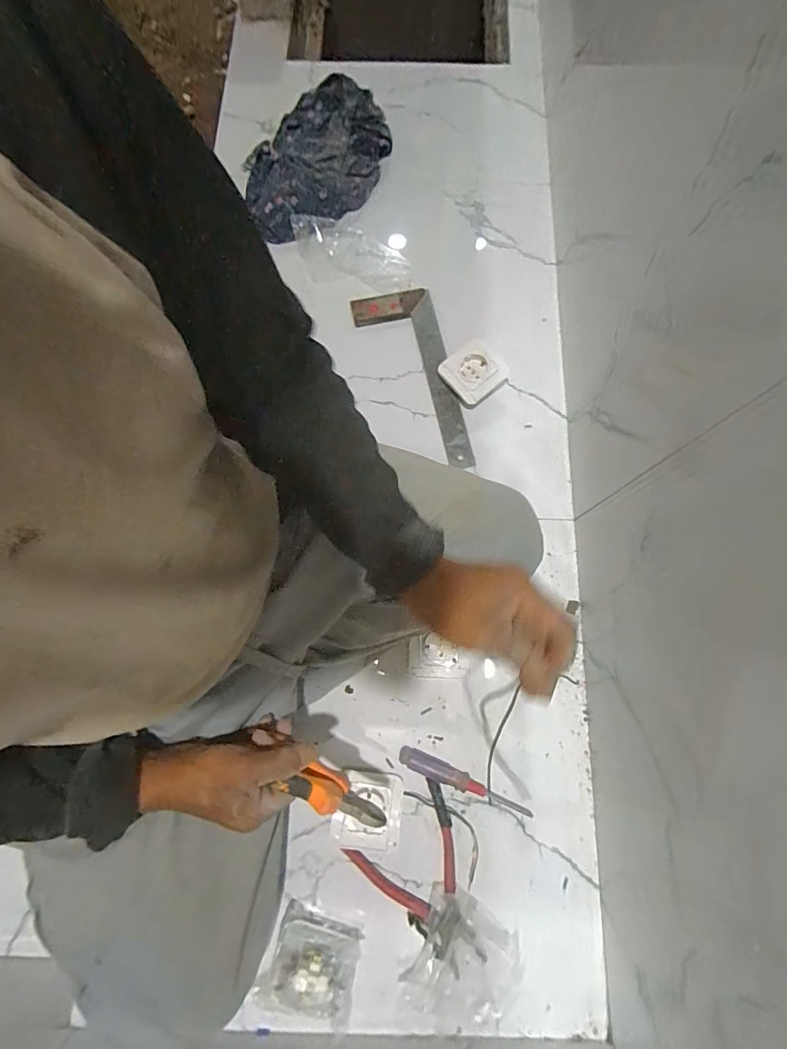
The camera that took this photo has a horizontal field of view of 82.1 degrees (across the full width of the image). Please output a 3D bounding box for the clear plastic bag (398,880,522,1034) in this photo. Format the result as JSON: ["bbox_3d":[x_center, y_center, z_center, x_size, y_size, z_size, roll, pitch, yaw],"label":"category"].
[{"bbox_3d":[0.079,0.485,0.491,0.116,0.026,0.122,24,76,5],"label":"clear plastic bag"}]

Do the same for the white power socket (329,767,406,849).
[{"bbox_3d":[-0.031,0.338,0.532,0.080,0.017,0.080,6,75,0],"label":"white power socket"}]

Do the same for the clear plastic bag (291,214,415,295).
[{"bbox_3d":[-0.065,-0.434,0.725,0.205,0.029,0.103,13,76,2],"label":"clear plastic bag"}]

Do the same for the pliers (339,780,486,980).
[{"bbox_3d":[0.042,0.411,0.512,0.125,0.019,0.169,-32,78,-9],"label":"pliers"}]

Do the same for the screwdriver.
[{"bbox_3d":[0.086,0.310,0.543,0.165,0.017,0.022,22,76,4],"label":"screwdriver"}]

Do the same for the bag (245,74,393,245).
[{"bbox_3d":[-0.132,-0.599,0.741,0.192,0.083,0.314,28,77,6],"label":"bag"}]

